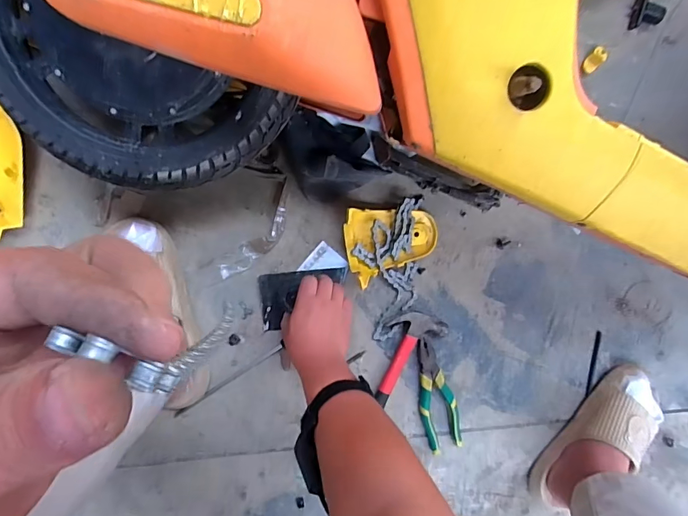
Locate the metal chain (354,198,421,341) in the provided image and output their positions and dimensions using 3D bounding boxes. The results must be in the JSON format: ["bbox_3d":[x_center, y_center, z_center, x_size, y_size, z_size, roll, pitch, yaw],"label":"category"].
[{"bbox_3d":[0.068,0.018,0.664,0.102,0.029,0.222,1,95,-7],"label":"metal chain"}]

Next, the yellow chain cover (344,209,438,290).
[{"bbox_3d":[0.076,-0.018,0.657,0.147,0.036,0.112,0,95,-7],"label":"yellow chain cover"}]

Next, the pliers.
[{"bbox_3d":[0.152,0.229,0.700,0.060,0.019,0.196,-14,96,-5],"label":"pliers"}]

